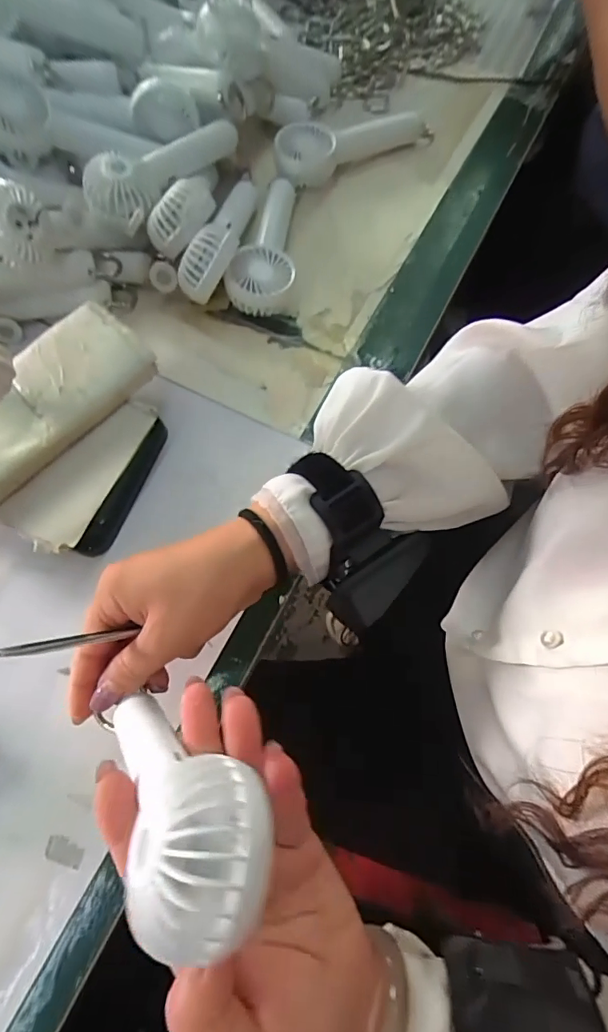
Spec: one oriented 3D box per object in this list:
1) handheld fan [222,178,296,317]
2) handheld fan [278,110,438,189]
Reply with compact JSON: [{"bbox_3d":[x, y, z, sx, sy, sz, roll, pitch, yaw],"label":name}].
[{"bbox_3d":[-0.035,-0.229,0.414,0.054,0.038,0.122,-1,71,0],"label":"handheld fan"},{"bbox_3d":[0.046,-0.359,0.458,0.169,0.033,0.051,-30,73,-9],"label":"handheld fan"}]

